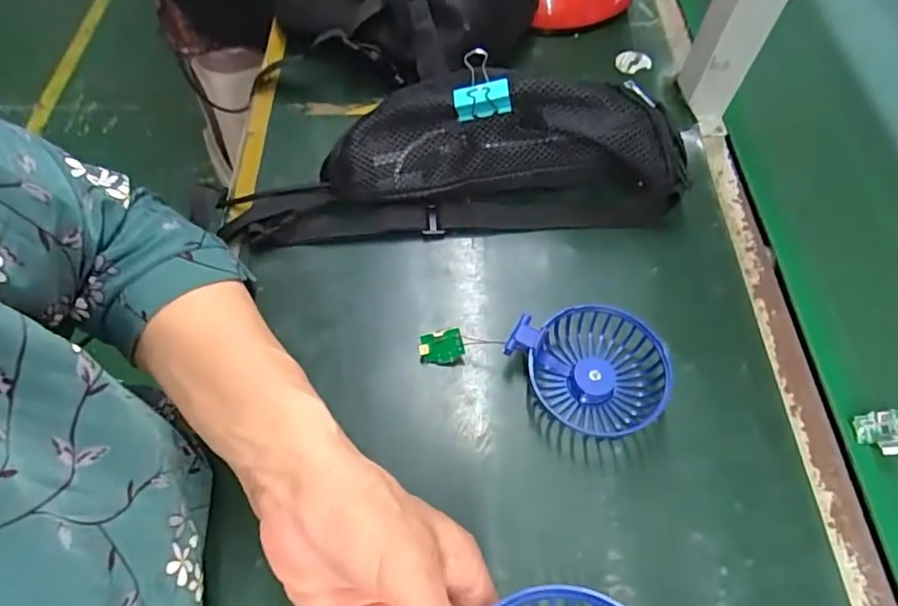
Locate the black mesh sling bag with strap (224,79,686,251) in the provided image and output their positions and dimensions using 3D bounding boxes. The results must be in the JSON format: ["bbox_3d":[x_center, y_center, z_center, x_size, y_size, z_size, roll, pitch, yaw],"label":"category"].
[{"bbox_3d":[-0.001,-0.107,0.417,0.358,0.088,0.081,-4,60,-1],"label":"black mesh sling bag with strap"}]

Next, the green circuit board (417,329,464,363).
[{"bbox_3d":[-0.006,0.030,0.378,0.031,0.004,0.021,-17,101,12],"label":"green circuit board"}]

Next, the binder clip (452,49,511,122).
[{"bbox_3d":[0.025,-0.155,0.399,0.040,0.049,0.037,4,61,4],"label":"binder clip"}]

